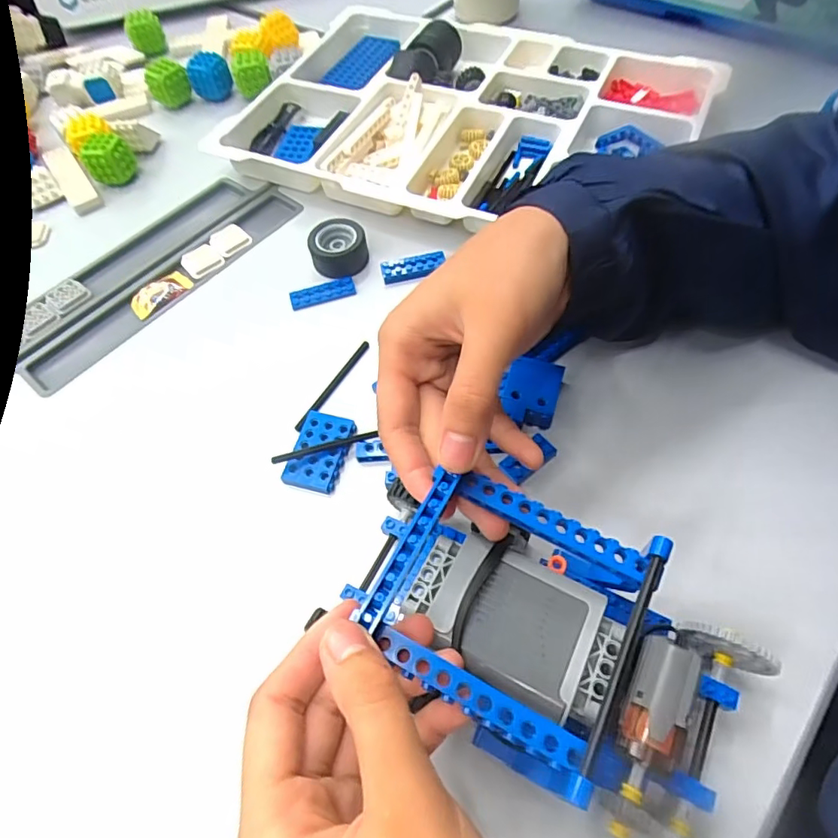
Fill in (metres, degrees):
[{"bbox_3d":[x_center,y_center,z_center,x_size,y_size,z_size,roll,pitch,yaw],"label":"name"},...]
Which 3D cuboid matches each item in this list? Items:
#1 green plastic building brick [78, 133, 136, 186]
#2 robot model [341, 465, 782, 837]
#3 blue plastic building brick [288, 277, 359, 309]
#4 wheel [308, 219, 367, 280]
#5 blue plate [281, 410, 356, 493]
[{"bbox_3d":[-0.276,-0.231,0.471,0.037,0.038,0.042,23,64,17],"label":"green plastic building brick"},{"bbox_3d":[0.051,0.088,0.210,0.162,0.067,0.089,24,64,17],"label":"robot model"},{"bbox_3d":[-0.071,-0.093,0.391,0.048,0.006,0.015,-17,60,-6],"label":"blue plastic building brick"},{"bbox_3d":[-0.060,-0.129,0.398,0.041,0.024,0.036,-11,59,-2],"label":"wheel"},{"bbox_3d":[-0.059,0.018,0.317,0.031,0.008,0.047,11,61,11],"label":"blue plate"}]

